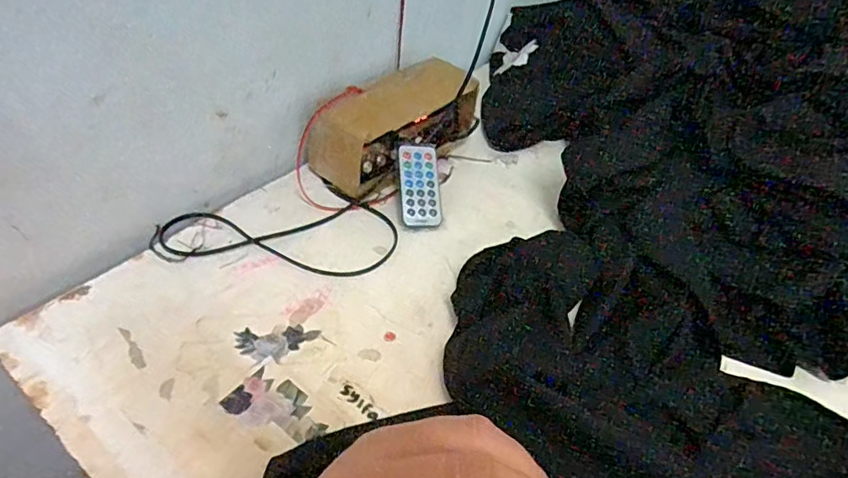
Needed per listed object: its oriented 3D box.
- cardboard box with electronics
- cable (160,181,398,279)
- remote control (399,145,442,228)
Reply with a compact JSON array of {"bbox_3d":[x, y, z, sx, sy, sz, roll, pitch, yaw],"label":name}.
[{"bbox_3d":[-0.027,-0.119,0.582,0.074,0.081,0.185,37,52,26],"label":"cardboard box with electronics"},{"bbox_3d":[-0.127,-0.017,0.516,0.204,0.012,0.120,7,45,-1],"label":"cable"},{"bbox_3d":[-0.004,-0.053,0.546,0.039,0.007,0.086,-1,74,-9],"label":"remote control"}]

